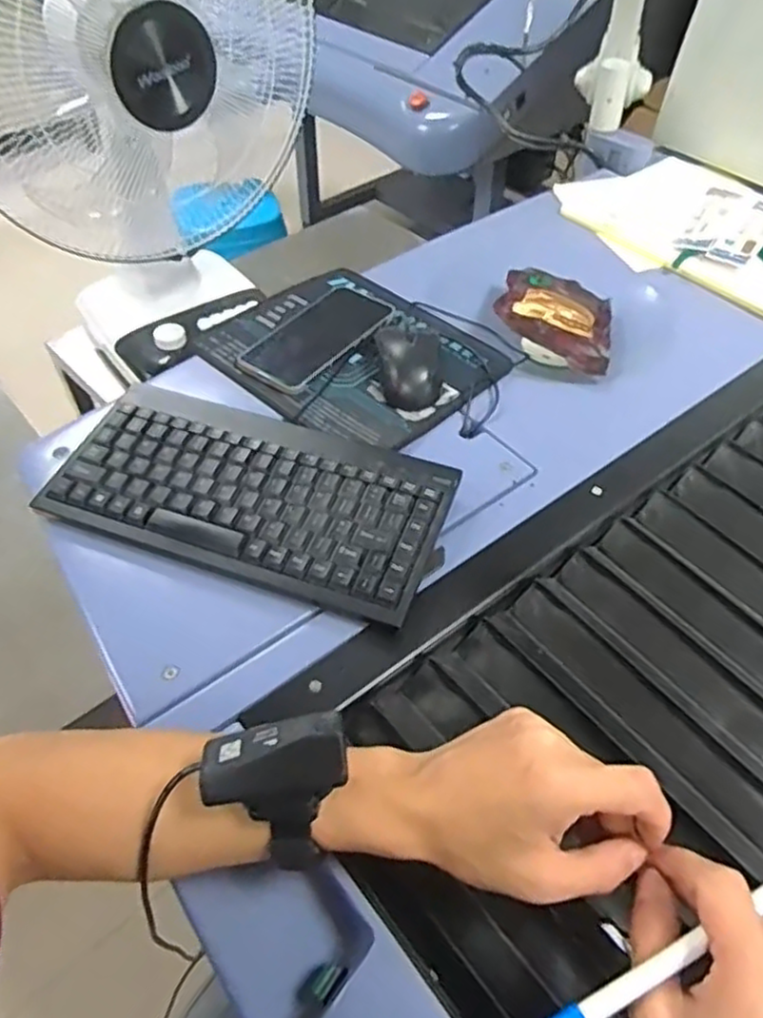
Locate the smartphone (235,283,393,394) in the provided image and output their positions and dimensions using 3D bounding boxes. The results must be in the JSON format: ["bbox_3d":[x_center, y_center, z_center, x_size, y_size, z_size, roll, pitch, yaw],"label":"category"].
[{"bbox_3d":[-0.059,-0.172,0.697,0.085,0.016,0.166,32,57,22],"label":"smartphone"}]

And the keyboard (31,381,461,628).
[{"bbox_3d":[-0.098,-0.011,0.547,0.287,0.027,0.144,16,53,11],"label":"keyboard"}]

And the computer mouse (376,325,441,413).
[{"bbox_3d":[0.026,-0.137,0.655,0.057,0.035,0.105,-2,52,-3],"label":"computer mouse"}]

